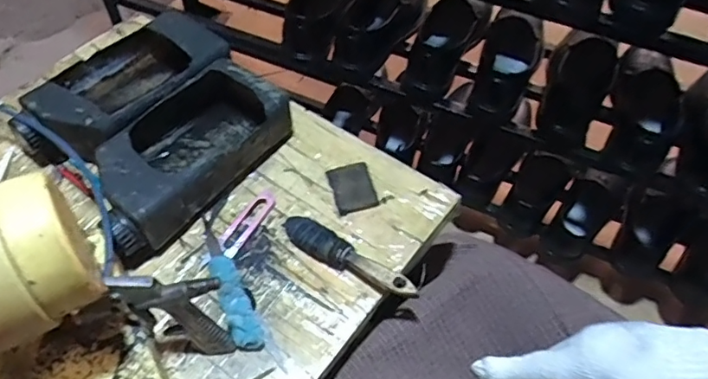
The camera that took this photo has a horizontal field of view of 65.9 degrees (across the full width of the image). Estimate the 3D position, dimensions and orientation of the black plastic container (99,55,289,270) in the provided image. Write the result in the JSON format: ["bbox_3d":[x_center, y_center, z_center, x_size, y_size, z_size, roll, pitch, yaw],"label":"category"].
[{"bbox_3d":[-0.178,-0.042,0.558,0.124,0.058,0.224,32,59,17],"label":"black plastic container"}]

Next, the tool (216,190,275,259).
[{"bbox_3d":[-0.106,0.031,0.543,0.024,0.008,0.084,25,57,13],"label":"tool"}]

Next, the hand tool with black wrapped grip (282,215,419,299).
[{"bbox_3d":[-0.006,0.062,0.511,0.146,0.030,0.033,33,59,18],"label":"hand tool with black wrapped grip"}]

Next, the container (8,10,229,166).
[{"bbox_3d":[-0.255,-0.109,0.605,0.127,0.068,0.218,34,59,19],"label":"container"}]

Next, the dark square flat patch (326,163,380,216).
[{"bbox_3d":[0.000,-0.003,0.568,0.043,0.008,0.055,-13,57,-13],"label":"dark square flat patch"}]

